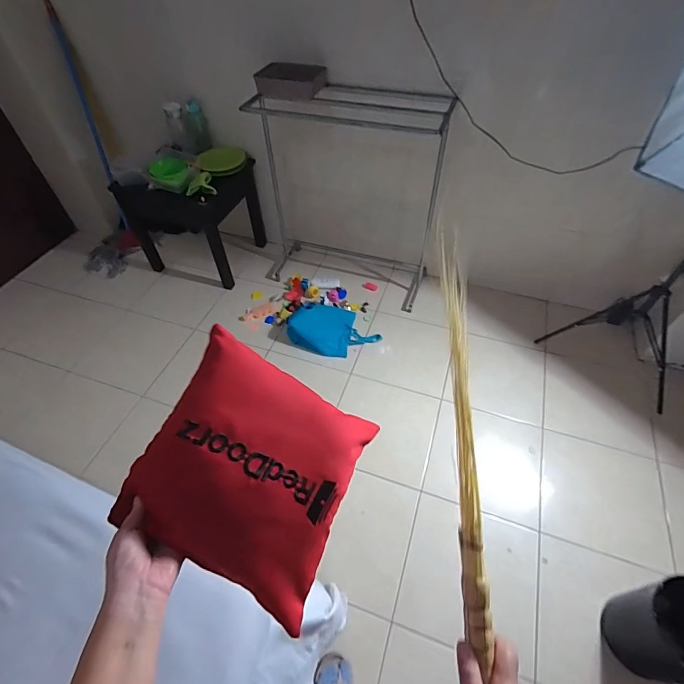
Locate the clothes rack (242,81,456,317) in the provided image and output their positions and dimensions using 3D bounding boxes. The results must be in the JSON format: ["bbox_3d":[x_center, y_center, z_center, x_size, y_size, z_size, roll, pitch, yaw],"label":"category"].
[{"bbox_3d":[0.018,-0.643,1.768,0.802,0.877,0.359,13,53,12],"label":"clothes rack"}]

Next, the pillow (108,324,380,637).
[{"bbox_3d":[-0.100,0.153,0.455,0.245,0.073,0.255,28,70,-13],"label":"pillow"}]

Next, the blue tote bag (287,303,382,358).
[{"bbox_3d":[-0.043,-0.060,1.831,0.430,0.067,0.275,6,52,7],"label":"blue tote bag"}]

